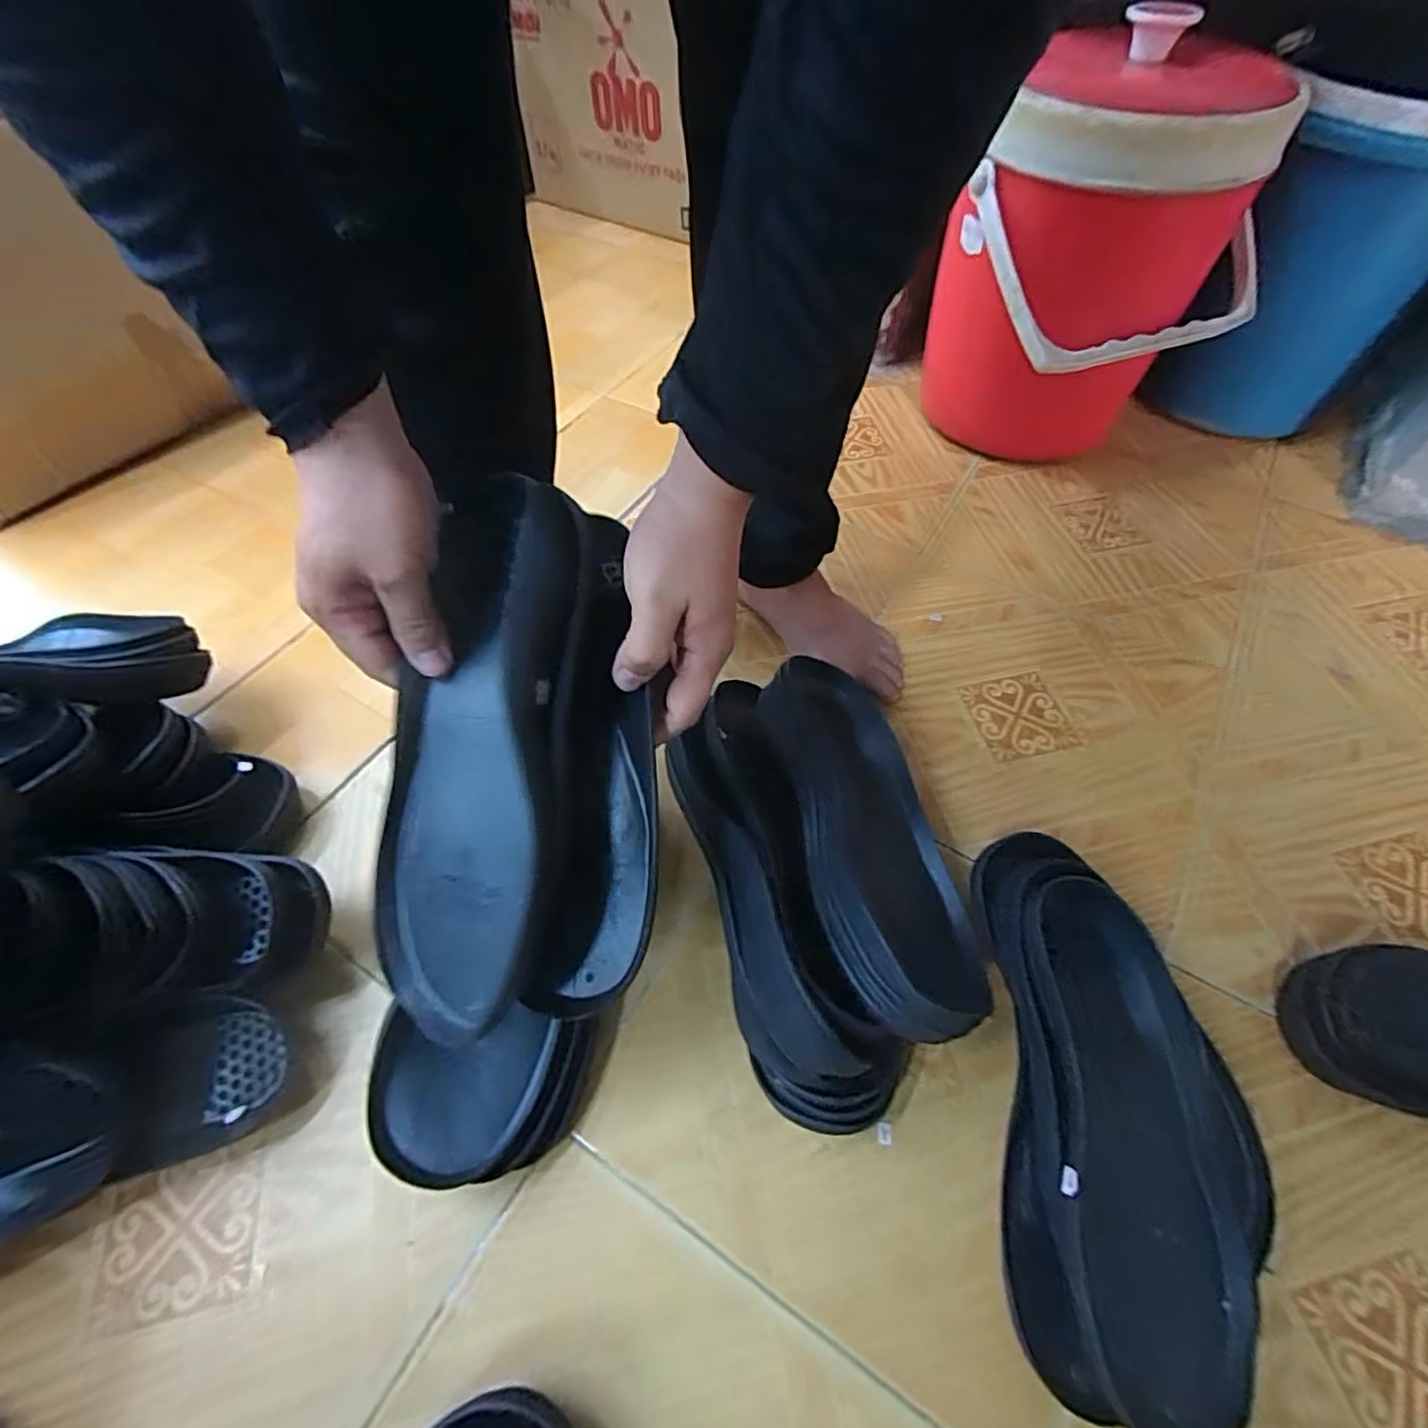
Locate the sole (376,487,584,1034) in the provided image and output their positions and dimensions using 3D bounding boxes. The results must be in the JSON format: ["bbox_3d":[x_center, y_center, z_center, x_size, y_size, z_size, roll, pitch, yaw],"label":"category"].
[{"bbox_3d":[-0.118,0.018,0.334,0.103,0.044,0.269,-4,82,29],"label":"sole"}]

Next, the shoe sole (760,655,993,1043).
[{"bbox_3d":[0.099,0.072,0.427,0.098,0.040,0.254,-11,56,-7],"label":"shoe sole"}]

